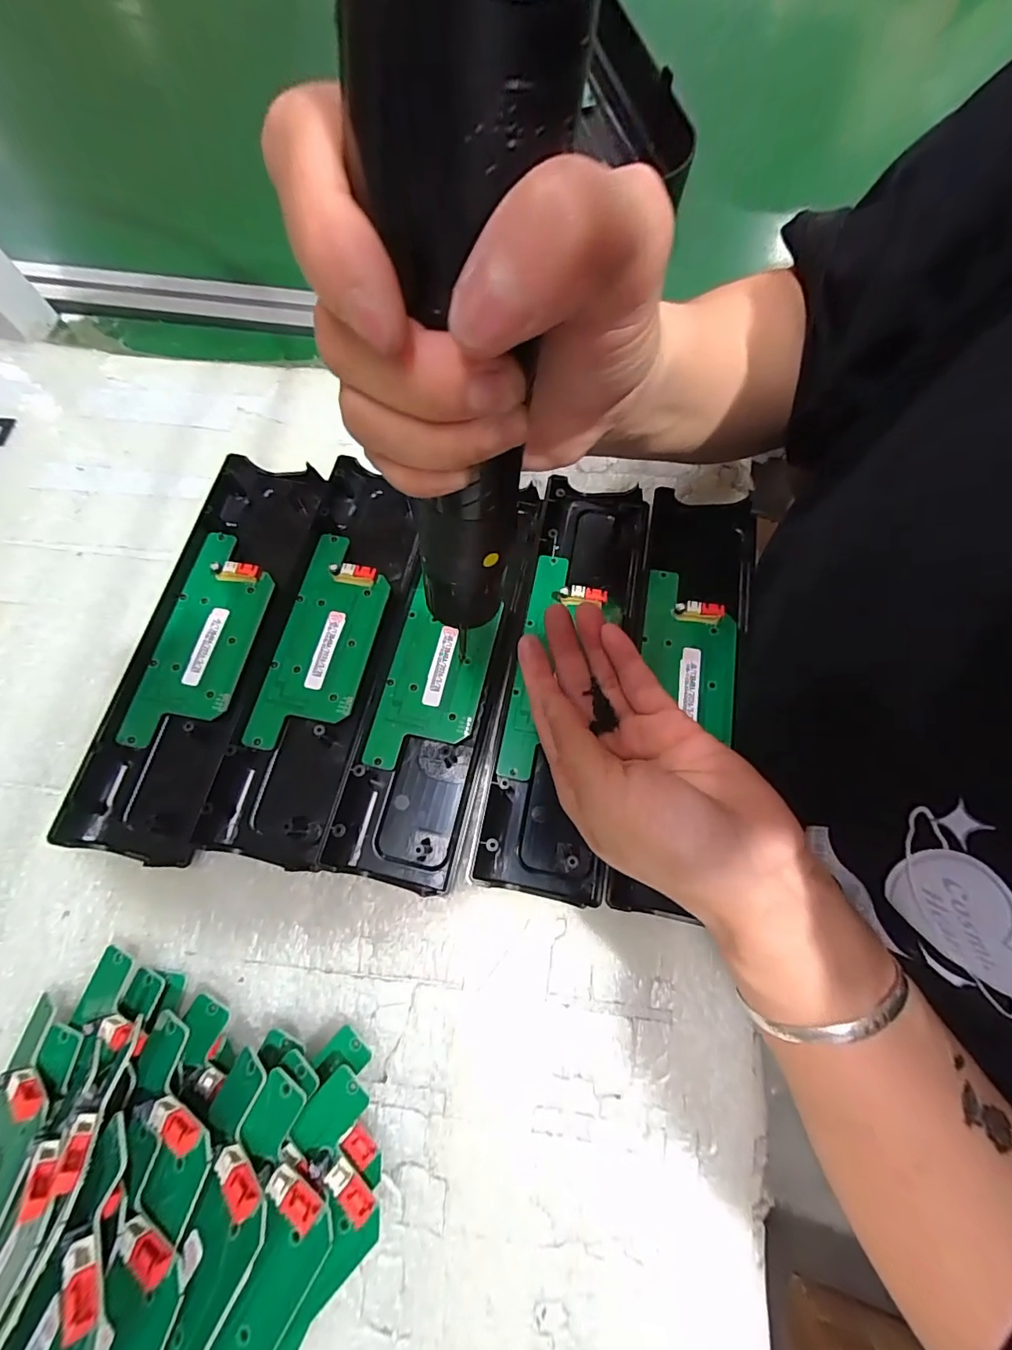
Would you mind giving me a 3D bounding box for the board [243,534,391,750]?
[{"bbox_3d":[-0.107,-0.021,0.287,0.056,0.007,0.132,11,72,4],"label":"board"}]

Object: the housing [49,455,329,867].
[{"bbox_3d":[-0.178,-0.023,0.291,0.076,0.021,0.245,9,71,3],"label":"housing"}]

